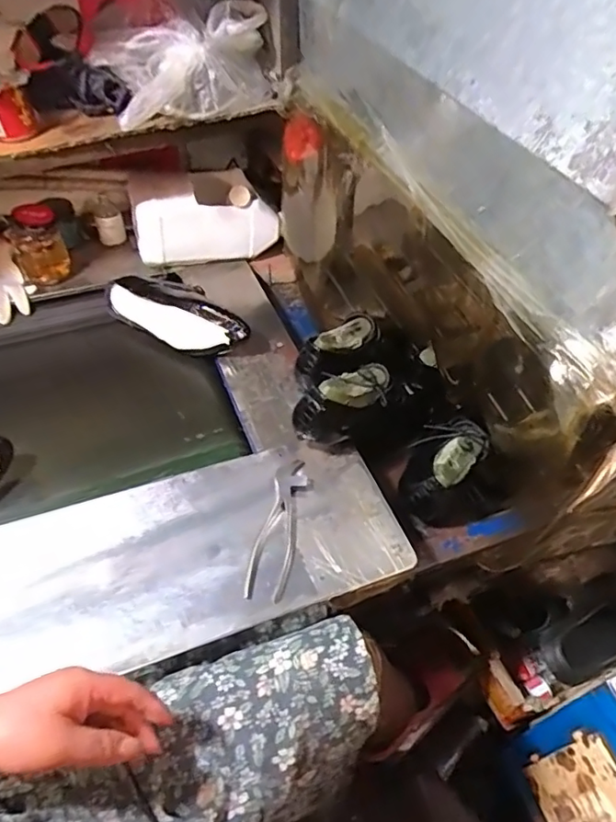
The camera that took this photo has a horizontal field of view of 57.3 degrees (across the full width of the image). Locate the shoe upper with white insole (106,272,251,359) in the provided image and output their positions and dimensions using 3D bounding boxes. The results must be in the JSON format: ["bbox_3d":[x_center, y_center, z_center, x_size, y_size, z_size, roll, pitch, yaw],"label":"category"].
[{"bbox_3d":[-0.208,-0.160,0.912,0.262,0.079,0.084,28,54,20],"label":"shoe upper with white insole"}]

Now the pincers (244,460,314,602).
[{"bbox_3d":[-0.032,0.138,0.693,0.049,0.023,0.191,10,50,6],"label":"pincers"}]

